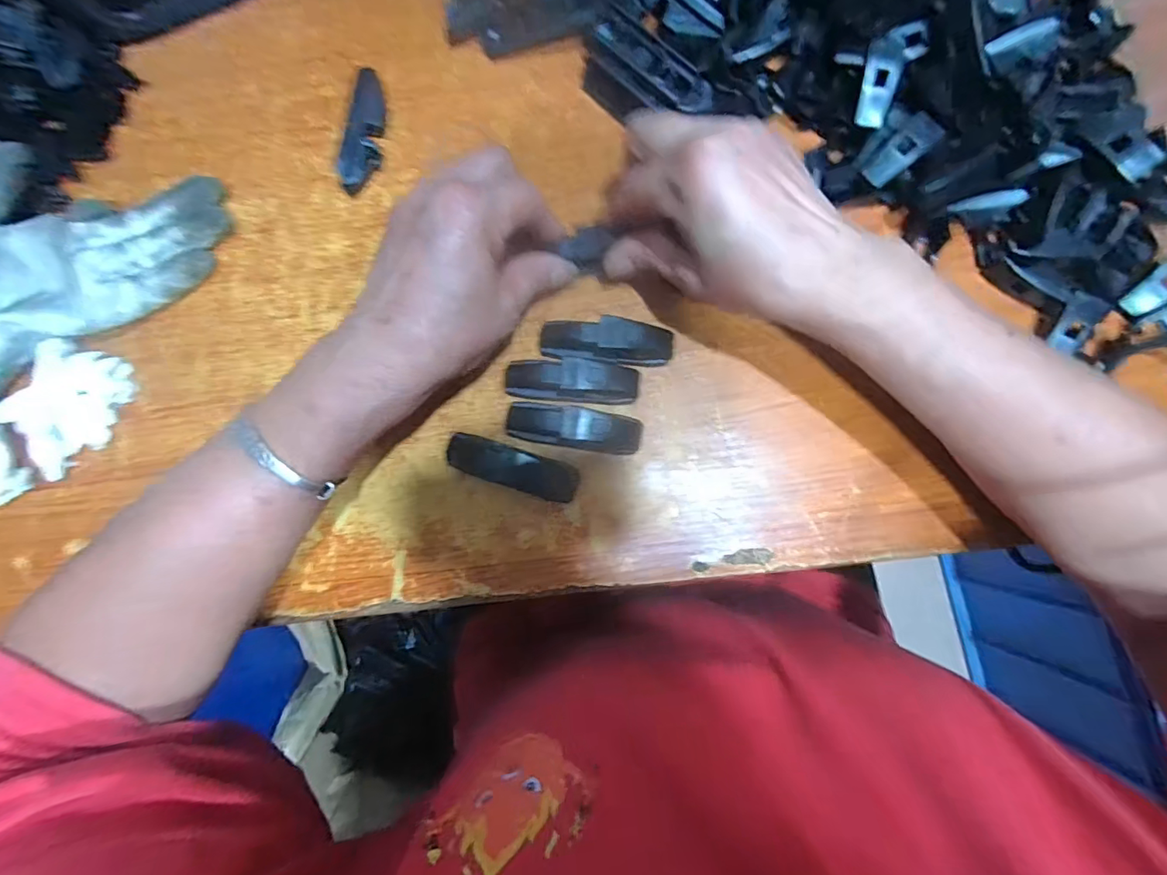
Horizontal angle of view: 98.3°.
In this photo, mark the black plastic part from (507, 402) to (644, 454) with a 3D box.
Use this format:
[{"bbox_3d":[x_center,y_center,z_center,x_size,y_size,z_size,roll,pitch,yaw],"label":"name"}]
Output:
[{"bbox_3d":[-0.006,-0.005,0.274,0.073,0.022,0.020,9,83,4],"label":"black plastic part"}]

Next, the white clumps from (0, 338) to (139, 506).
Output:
[{"bbox_3d":[-0.305,-0.005,0.280,0.052,0.026,0.104,37,86,6],"label":"white clumps"}]

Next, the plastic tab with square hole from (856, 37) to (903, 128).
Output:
[{"bbox_3d":[0.159,-0.190,0.271,0.018,0.004,0.045,11,100,4],"label":"plastic tab with square hole"}]

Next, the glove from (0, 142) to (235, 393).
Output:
[{"bbox_3d":[-0.313,-0.102,0.287,0.201,0.040,0.123,-38,83,-2],"label":"glove"}]

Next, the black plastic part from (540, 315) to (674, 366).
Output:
[{"bbox_3d":[0.012,-0.052,0.277,0.073,0.025,0.023,8,83,4],"label":"black plastic part"}]

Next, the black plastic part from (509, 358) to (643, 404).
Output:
[{"bbox_3d":[-0.007,-0.031,0.277,0.073,0.023,0.022,4,83,3],"label":"black plastic part"}]

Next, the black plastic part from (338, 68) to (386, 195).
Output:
[{"bbox_3d":[-0.131,-0.184,0.303,0.016,0.020,0.073,7,83,4],"label":"black plastic part"}]

